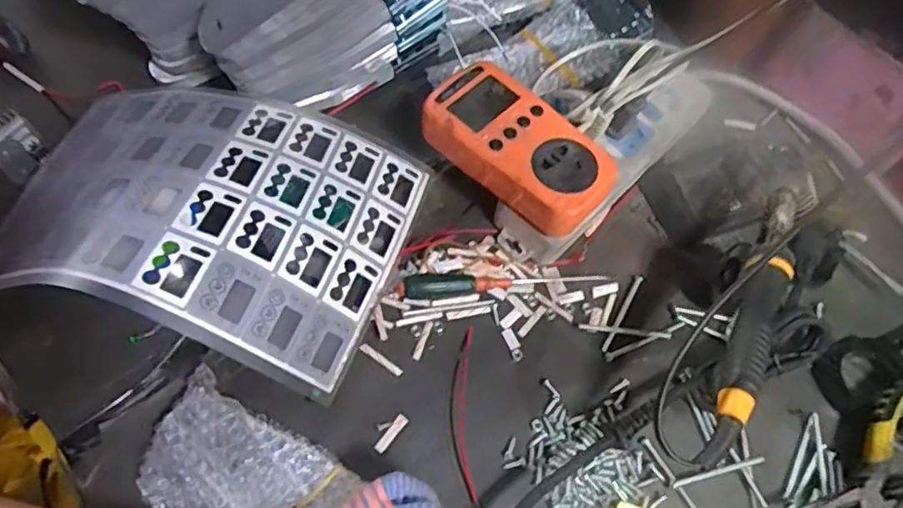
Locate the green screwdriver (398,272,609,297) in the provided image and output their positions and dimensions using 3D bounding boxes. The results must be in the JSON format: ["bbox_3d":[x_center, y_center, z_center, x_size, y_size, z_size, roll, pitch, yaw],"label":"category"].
[{"bbox_3d":[0.035,0.017,0.414,0.142,0.011,0.015,-3,64,-7],"label":"green screwdriver"}]

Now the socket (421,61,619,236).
[{"bbox_3d":[0.045,-0.072,0.404,0.130,0.030,0.065,41,67,14],"label":"socket"}]

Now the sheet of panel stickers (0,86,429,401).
[{"bbox_3d":[-0.155,-0.031,0.386,0.247,0.074,0.181,14,64,2],"label":"sheet of panel stickers"}]

